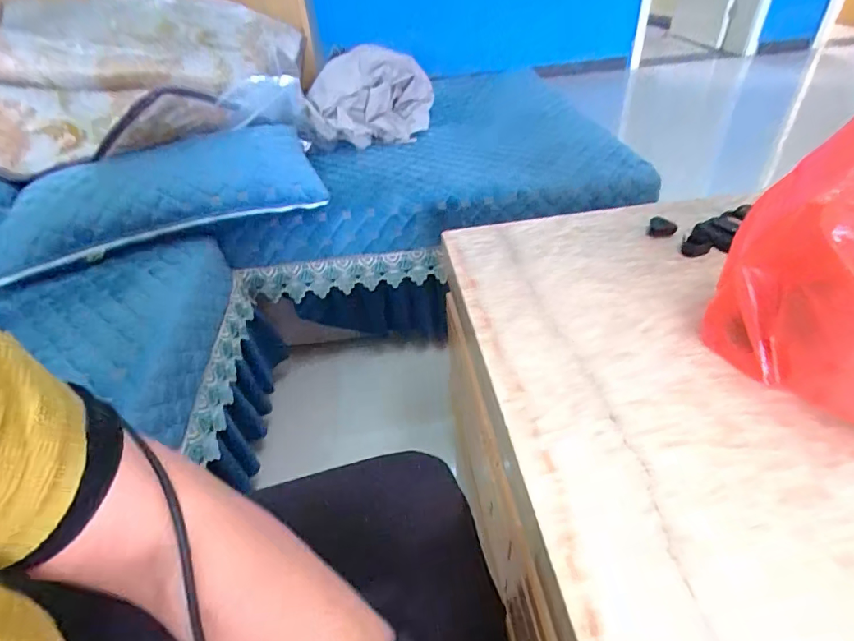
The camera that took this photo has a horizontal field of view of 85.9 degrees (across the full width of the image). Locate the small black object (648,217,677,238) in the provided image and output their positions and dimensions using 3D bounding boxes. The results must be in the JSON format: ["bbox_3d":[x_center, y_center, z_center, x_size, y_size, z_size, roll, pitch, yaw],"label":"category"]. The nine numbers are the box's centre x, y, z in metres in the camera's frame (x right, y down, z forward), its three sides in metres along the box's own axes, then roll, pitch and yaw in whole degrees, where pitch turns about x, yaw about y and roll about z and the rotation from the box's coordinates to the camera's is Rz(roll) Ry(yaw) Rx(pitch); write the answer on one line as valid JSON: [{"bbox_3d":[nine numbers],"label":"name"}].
[{"bbox_3d":[0.351,-0.136,0.683,0.036,0.025,0.018,15,44,24],"label":"small black object"}]

